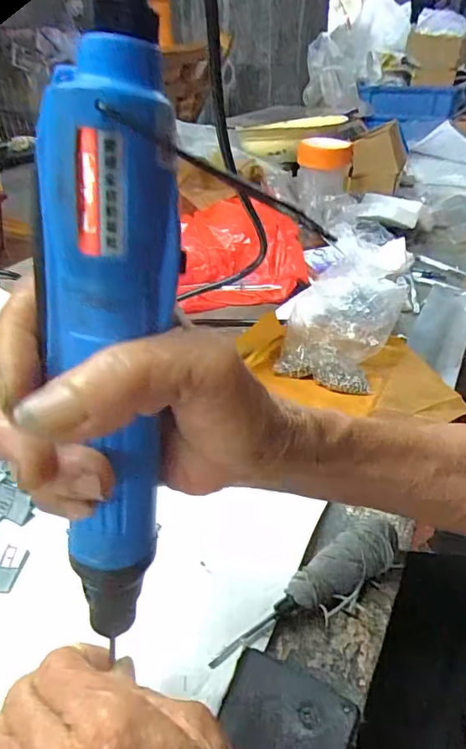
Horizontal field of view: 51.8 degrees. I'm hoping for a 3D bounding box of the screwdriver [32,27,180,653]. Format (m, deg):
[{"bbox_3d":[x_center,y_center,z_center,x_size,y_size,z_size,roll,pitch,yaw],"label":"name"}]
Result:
[{"bbox_3d":[-0.039,0.006,0.151,0.027,0.187,0.029,16,25,24],"label":"screwdriver"}]

